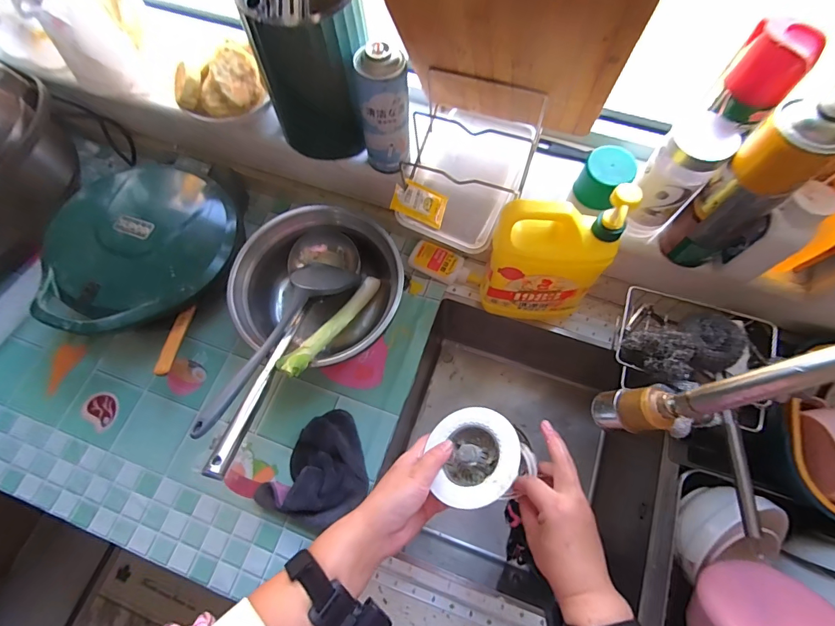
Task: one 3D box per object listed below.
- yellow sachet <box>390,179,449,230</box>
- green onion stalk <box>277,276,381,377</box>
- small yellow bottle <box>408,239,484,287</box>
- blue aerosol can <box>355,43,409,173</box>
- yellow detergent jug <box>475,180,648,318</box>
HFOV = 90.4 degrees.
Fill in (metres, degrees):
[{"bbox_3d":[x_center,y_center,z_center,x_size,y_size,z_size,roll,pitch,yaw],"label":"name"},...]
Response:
[{"bbox_3d":[0.005,-0.158,0.590,0.079,0.011,0.059,21,68,-17],"label":"yellow sachet"},{"bbox_3d":[-0.121,0.014,0.595,0.033,0.034,0.219,26,42,11],"label":"green onion stalk"},{"bbox_3d":[0.050,-0.079,0.710,0.126,0.026,0.055,25,72,10],"label":"small yellow bottle"},{"bbox_3d":[-0.043,-0.265,0.557,0.068,0.167,0.052,-7,69,-1],"label":"blue aerosol can"},{"bbox_3d":[0.172,-0.070,0.559,0.149,0.248,0.079,-3,69,0],"label":"yellow detergent jug"}]

